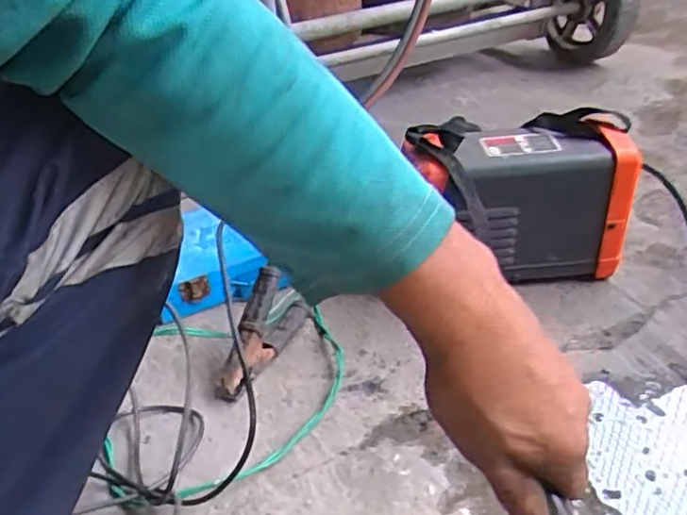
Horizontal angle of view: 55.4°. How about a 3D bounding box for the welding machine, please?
[{"bbox_3d":[0.195,-0.063,0.754,0.249,0.178,0.117,-6,34,-1],"label":"welding machine"}]

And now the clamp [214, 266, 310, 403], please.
[{"bbox_3d":[-0.085,0.069,0.663,0.028,0.092,0.133,12,37,23],"label":"clamp"}]

